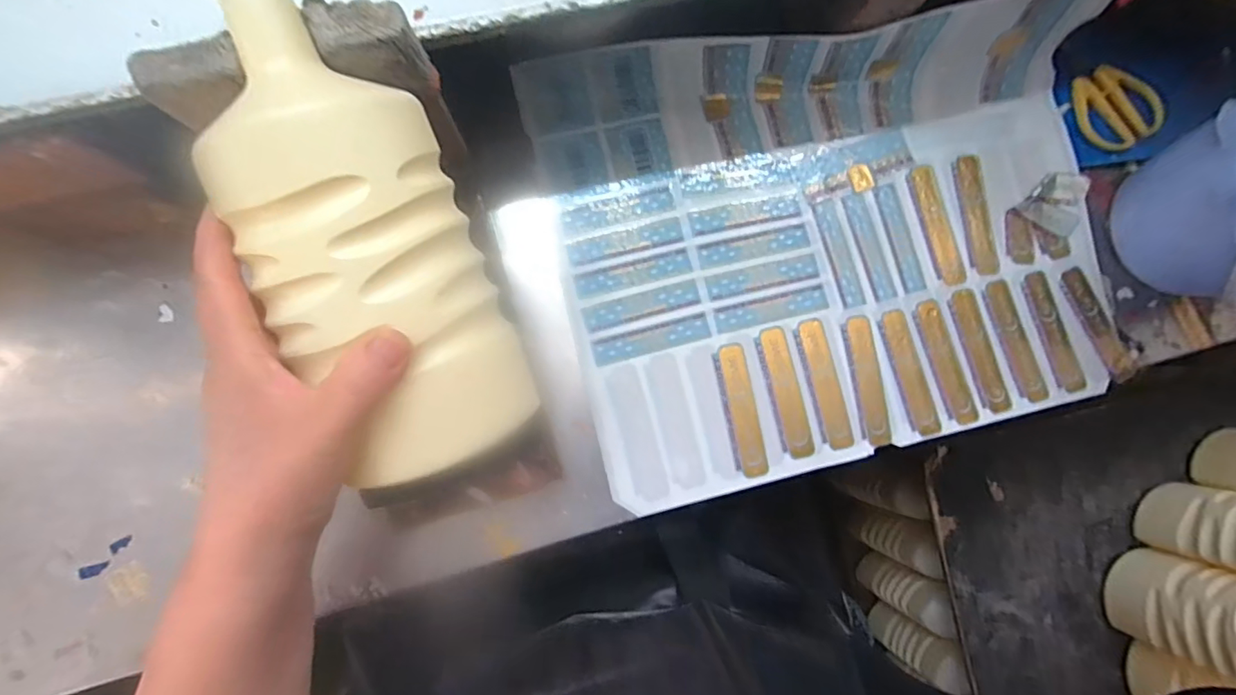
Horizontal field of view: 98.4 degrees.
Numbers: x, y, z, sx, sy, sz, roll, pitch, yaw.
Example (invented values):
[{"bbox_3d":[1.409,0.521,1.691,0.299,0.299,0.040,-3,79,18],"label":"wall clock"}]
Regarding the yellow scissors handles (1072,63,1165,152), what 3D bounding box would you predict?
[{"bbox_3d":[0.383,-0.186,0.412,0.060,0.012,0.063,-33,88,-6],"label":"yellow scissors handles"}]

